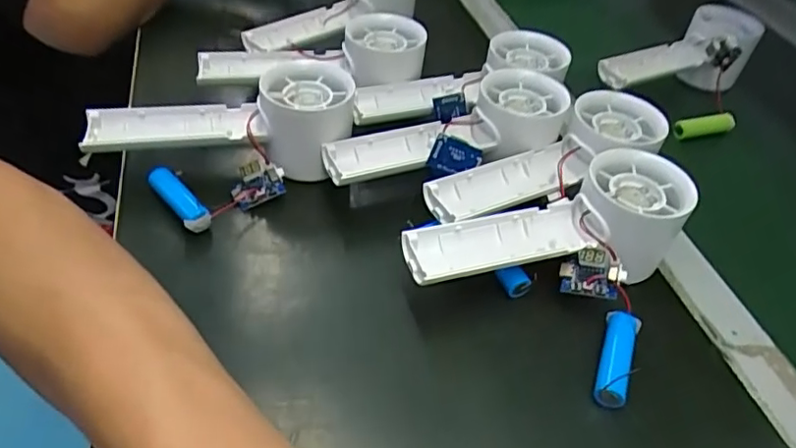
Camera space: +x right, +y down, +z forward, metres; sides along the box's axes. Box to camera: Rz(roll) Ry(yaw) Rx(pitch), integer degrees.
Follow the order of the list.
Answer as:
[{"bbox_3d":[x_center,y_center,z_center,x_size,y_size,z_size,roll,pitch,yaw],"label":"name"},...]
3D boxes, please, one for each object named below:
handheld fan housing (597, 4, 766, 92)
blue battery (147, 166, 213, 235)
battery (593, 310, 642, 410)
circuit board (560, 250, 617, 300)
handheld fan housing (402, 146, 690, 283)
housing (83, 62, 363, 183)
[{"bbox_3d":[0.250,-0.144,0.517,0.171,0.057,0.059,-20,49,-27],"label":"handheld fan housing"},{"bbox_3d":[-0.124,-0.014,0.338,0.014,0.015,0.052,-27,53,-30],"label":"blue battery"},{"bbox_3d":[0.109,0.066,0.294,0.016,0.013,0.050,19,45,13],"label":"battery"},{"bbox_3d":[0.100,0.026,0.313,0.028,0.007,0.025,1,83,24],"label":"circuit board"},{"bbox_3d":[0.084,0.006,0.319,0.160,0.050,0.054,-14,47,-21],"label":"handheld fan housing"},{"bbox_3d":[-0.106,-0.066,0.367,0.154,0.046,0.068,-1,44,-8],"label":"housing"}]

